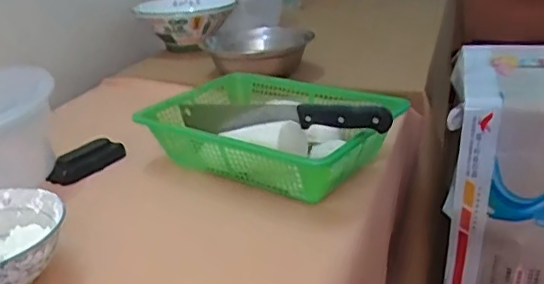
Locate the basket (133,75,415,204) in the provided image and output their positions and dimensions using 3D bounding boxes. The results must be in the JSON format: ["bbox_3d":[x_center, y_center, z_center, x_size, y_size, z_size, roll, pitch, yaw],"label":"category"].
[{"bbox_3d":[0.005,-0.013,0.773,0.320,0.077,0.254,9,26,27],"label":"basket"}]

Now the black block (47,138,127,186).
[{"bbox_3d":[-0.241,0.027,0.770,0.053,0.032,0.096,16,30,38],"label":"black block"}]

